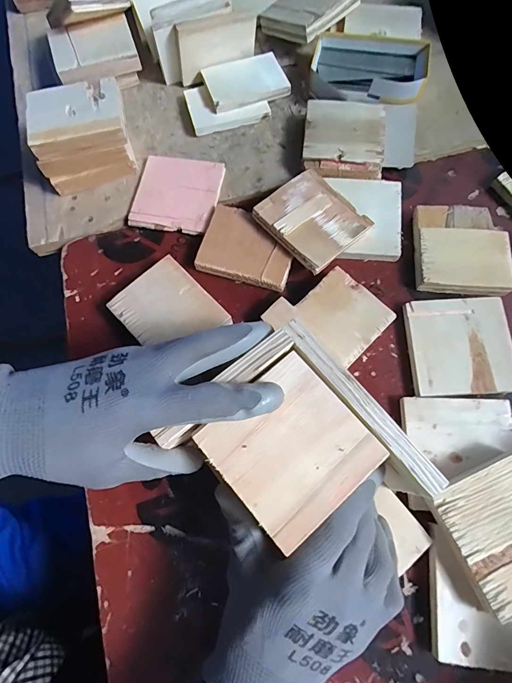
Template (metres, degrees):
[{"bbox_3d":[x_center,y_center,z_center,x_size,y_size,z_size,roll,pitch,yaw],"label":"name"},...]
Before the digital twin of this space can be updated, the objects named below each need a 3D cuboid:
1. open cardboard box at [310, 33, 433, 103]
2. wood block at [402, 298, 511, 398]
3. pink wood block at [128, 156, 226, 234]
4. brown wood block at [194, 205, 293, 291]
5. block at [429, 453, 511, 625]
[{"bbox_3d":[0.133,-0.321,0.431,0.126,0.022,0.082,11,74,3],"label":"open cardboard box"},{"bbox_3d":[0.187,0.004,0.337,0.091,0.006,0.091,-1,74,-1],"label":"wood block"},{"bbox_3d":[-0.086,-0.160,0.398,0.089,0.008,0.088,10,74,3],"label":"pink wood block"},{"bbox_3d":[-0.007,-0.094,0.371,0.091,0.013,0.071,18,74,5],"label":"brown wood block"},{"bbox_3d":[0.186,0.143,0.279,0.082,0.023,0.090,-23,75,-7],"label":"block"}]

